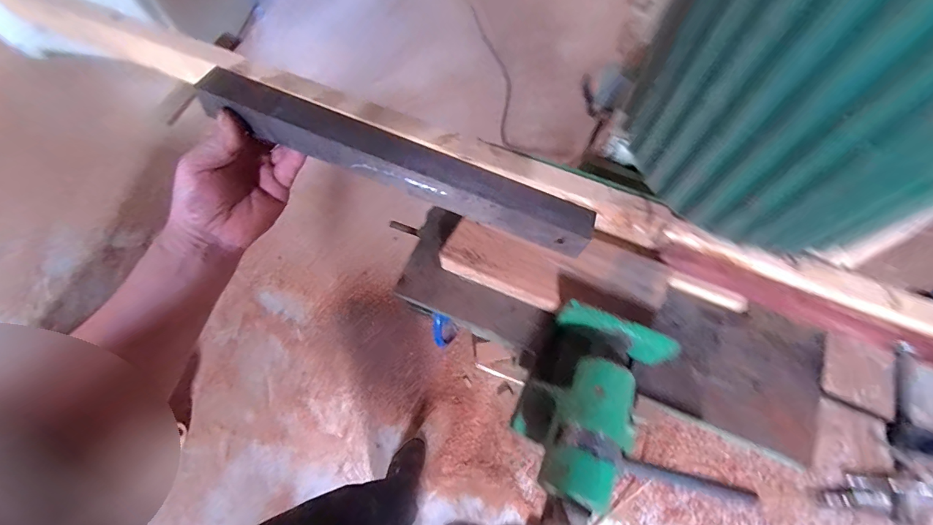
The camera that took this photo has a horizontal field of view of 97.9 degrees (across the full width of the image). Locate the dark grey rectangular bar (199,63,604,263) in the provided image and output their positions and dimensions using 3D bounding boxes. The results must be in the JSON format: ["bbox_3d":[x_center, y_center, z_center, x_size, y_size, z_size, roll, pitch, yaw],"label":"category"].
[{"bbox_3d":[-0.050,-0.077,0.324,0.314,0.037,0.034,21,70,-2],"label":"dark grey rectangular bar"}]

